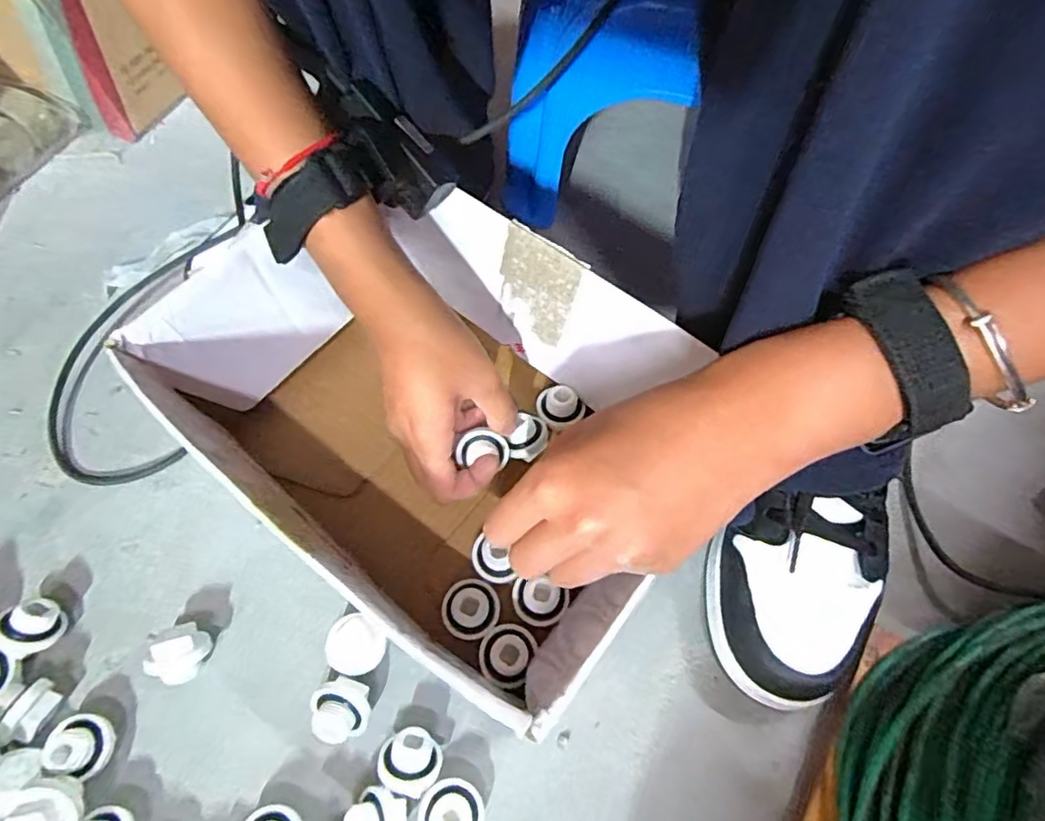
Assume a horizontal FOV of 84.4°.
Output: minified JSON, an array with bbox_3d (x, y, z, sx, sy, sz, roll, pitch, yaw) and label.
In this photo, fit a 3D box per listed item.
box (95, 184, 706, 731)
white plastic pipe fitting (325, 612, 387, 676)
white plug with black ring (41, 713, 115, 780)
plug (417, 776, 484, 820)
[{"bbox_3d":[-0.045,0.005,0.341,0.279,0.116,0.196,39,70,16],"label":"box"},{"bbox_3d":[-0.096,0.136,0.333,0.032,0.024,0.030,1,65,-1],"label":"white plastic pipe fitting"},{"bbox_3d":[-0.237,0.180,0.310,0.028,0.025,0.030,-3,65,-3],"label":"white plug with black ring"},{"bbox_3d":[-0.037,0.210,0.300,0.032,0.022,0.032,1,65,-1],"label":"plug"}]

